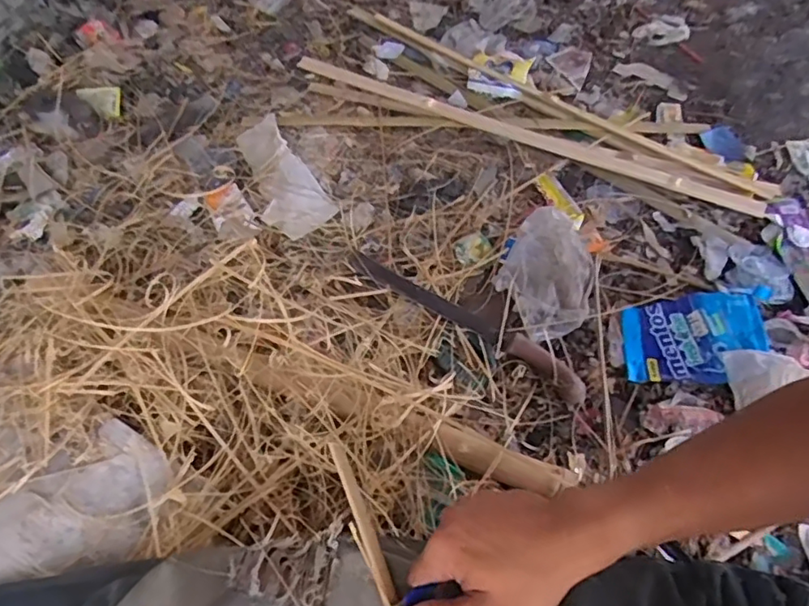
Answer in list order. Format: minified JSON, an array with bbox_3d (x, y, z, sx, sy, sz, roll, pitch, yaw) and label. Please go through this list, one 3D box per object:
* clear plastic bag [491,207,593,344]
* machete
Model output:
[{"bbox_3d":[0.227,-0.050,0.886,0.149,0.060,0.200,24,57,15],"label":"clear plastic bag"},{"bbox_3d":[0.086,0.023,0.861,0.411,0.025,0.057,28,58,18],"label":"machete"}]

